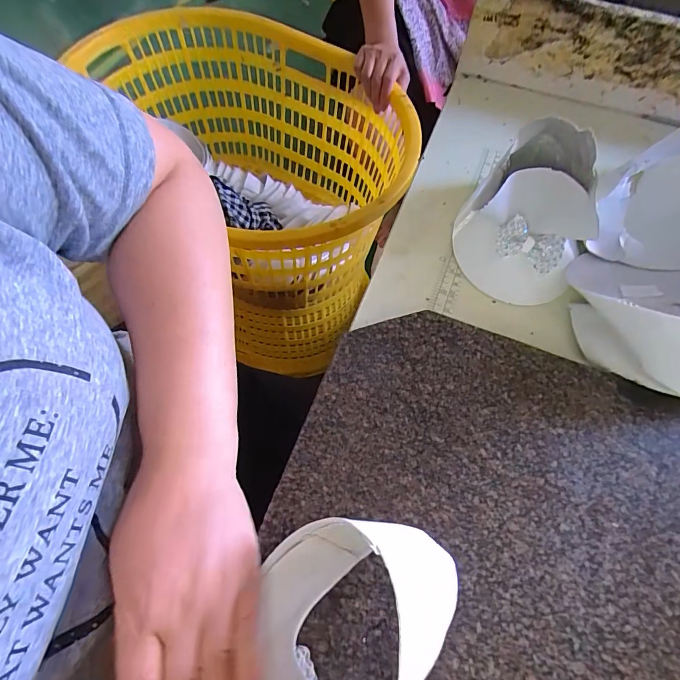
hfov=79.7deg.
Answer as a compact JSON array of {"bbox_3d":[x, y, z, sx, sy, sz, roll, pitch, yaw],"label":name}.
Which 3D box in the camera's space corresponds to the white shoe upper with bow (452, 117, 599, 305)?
[{"bbox_3d":[0.166,-0.113,0.353,0.107,0.074,0.143,25,65,11],"label":"white shoe upper with bow"}]

